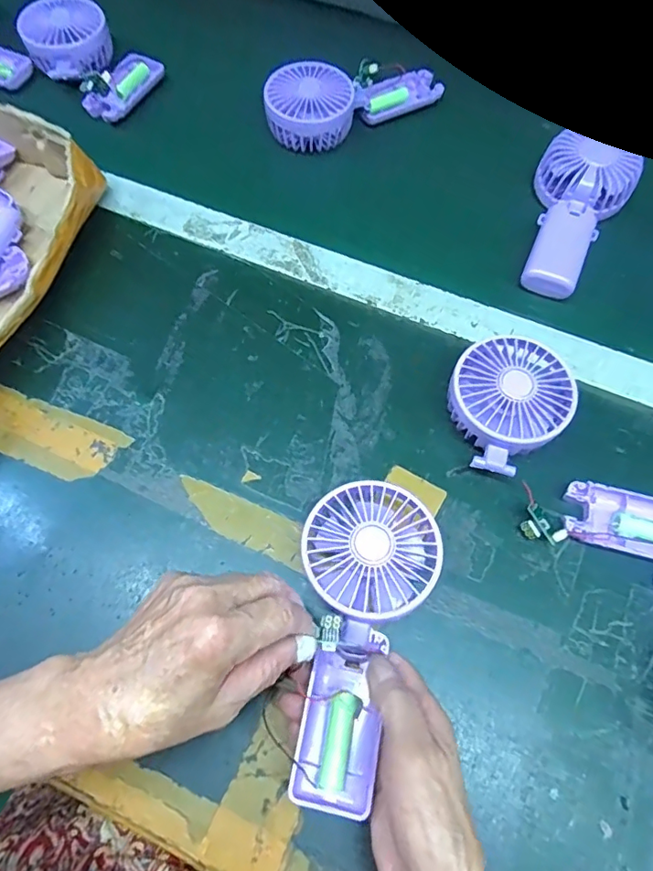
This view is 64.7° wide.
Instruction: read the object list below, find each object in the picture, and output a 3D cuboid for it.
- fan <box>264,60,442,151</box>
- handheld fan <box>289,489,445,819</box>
[{"bbox_3d":[0.024,-0.353,0.529,0.188,0.043,0.077,-34,70,-15],"label":"fan"},{"bbox_3d":[0.017,0.116,0.307,0.081,0.032,0.180,13,72,5],"label":"handheld fan"}]

